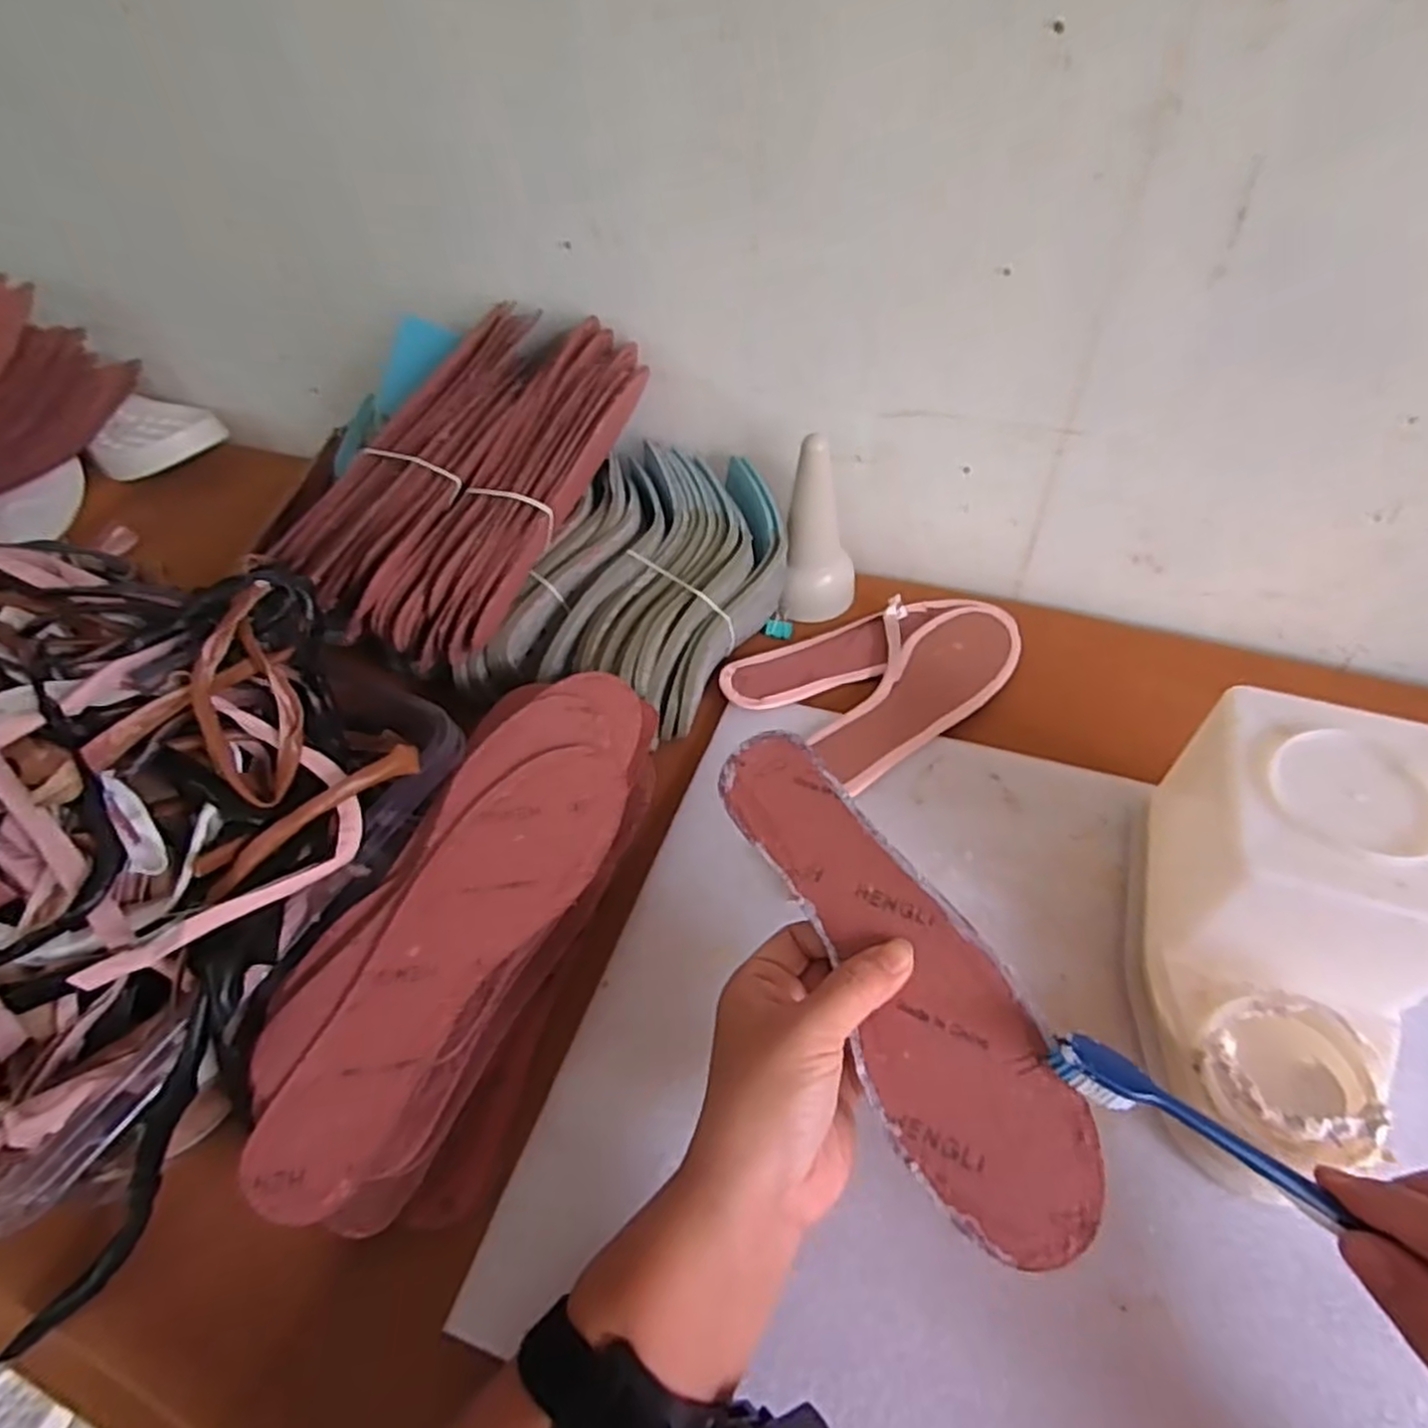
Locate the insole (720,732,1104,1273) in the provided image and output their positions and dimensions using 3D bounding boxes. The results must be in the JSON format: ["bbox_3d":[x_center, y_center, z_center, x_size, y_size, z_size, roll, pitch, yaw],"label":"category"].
[{"bbox_3d":[0.071,0.093,0.313,0.064,0.004,0.220,-28,57,1],"label":"insole"}]

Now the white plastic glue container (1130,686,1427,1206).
[{"bbox_3d":[0.268,0.100,0.355,0.104,0.112,0.197,13,50,14],"label":"white plastic glue container"}]

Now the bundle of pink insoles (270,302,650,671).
[{"bbox_3d":[-0.154,-0.166,0.533,0.130,0.097,0.285,19,66,19],"label":"bundle of pink insoles"}]

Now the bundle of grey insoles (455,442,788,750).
[{"bbox_3d":[-0.047,-0.087,0.548,0.153,0.075,0.220,21,53,20],"label":"bundle of grey insoles"}]

